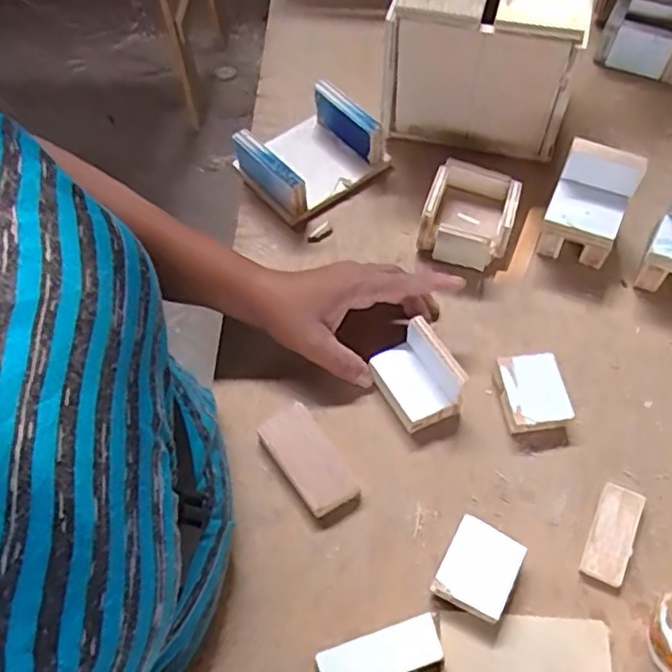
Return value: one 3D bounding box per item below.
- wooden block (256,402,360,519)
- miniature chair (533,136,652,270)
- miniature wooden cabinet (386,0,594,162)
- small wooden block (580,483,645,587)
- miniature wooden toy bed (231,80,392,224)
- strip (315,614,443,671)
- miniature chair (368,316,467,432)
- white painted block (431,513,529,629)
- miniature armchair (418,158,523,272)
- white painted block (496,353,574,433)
[{"bbox_3d":[-0.020,0.088,0.460,0.037,0.019,0.079,-31,63,-15],"label":"wooden block"},{"bbox_3d":[0.207,-0.104,0.535,0.058,0.077,0.068,21,62,14],"label":"miniature chair"},{"bbox_3d":[0.134,-0.266,0.587,0.155,0.139,0.133,11,61,9],"label":"miniature wooden cabinet"},{"bbox_3d":[0.185,0.132,0.432,0.026,0.013,0.064,24,63,15],"label":"small wooden block"},{"bbox_3d":[-0.026,-0.170,0.598,0.112,0.057,0.102,-36,65,-18],"label":"miniature wooden toy bed"},{"bbox_3d":[0.027,0.196,0.396,0.074,0.011,0.027,-16,60,-7],"label":"strip"},{"bbox_3d":[0.058,0.029,0.476,0.045,0.048,0.067,-27,62,-13],"label":"miniature chair"},{"bbox_3d":[0.091,0.150,0.416,0.044,0.024,0.054,25,63,16],"label":"white painted block"},{"bbox_3d":[0.114,-0.103,0.555,0.077,0.046,0.079,17,62,12],"label":"miniature armchair"},{"bbox_3d":[0.145,0.042,0.481,0.043,0.021,0.056,-6,59,-1],"label":"white painted block"}]

